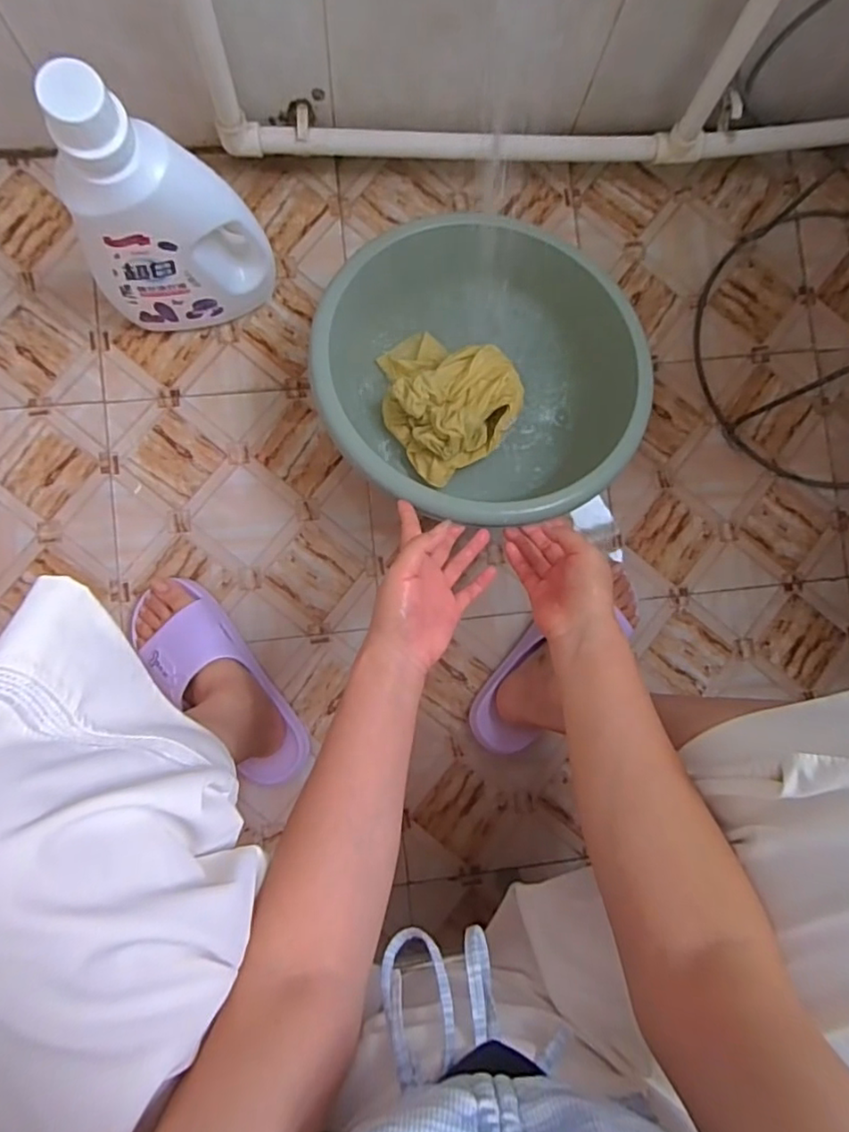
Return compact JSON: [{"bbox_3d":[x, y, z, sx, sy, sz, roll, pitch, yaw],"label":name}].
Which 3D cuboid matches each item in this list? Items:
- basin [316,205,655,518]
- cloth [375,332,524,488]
[{"bbox_3d":[0.058,-0.189,0.629,0.324,0.148,0.296,0,88,-5],"label":"basin"},{"bbox_3d":[0.027,-0.197,0.658,0.147,0.068,0.163,-31,89,-6],"label":"cloth"}]

